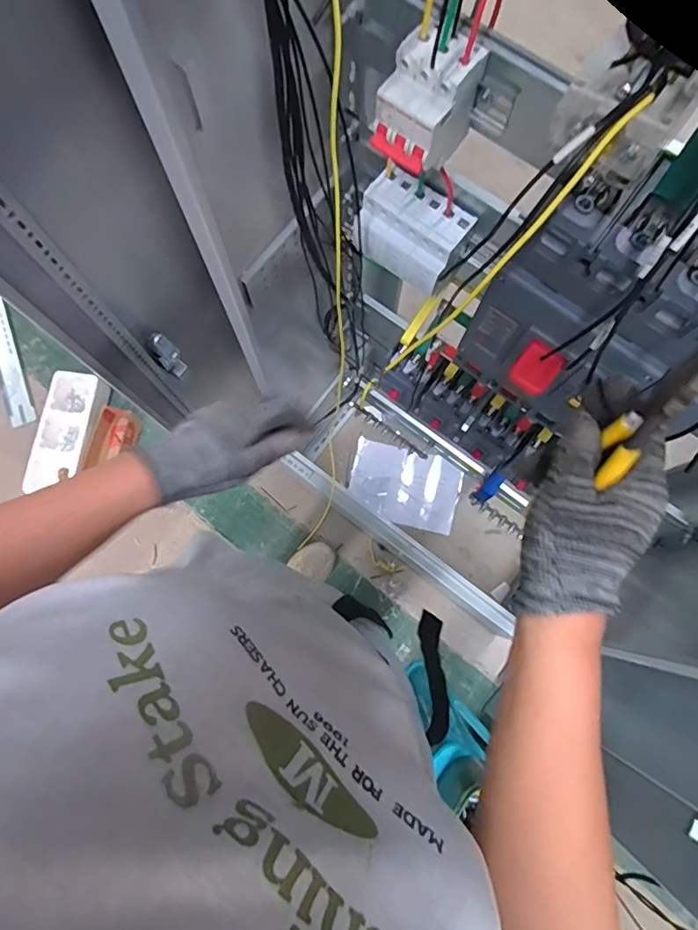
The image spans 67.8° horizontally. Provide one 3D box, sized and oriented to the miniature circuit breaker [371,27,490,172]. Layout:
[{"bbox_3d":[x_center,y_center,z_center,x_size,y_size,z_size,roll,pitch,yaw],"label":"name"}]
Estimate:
[{"bbox_3d":[0.059,-0.282,0.408,0.054,0.073,0.071,38,80,8],"label":"miniature circuit breaker"}]

